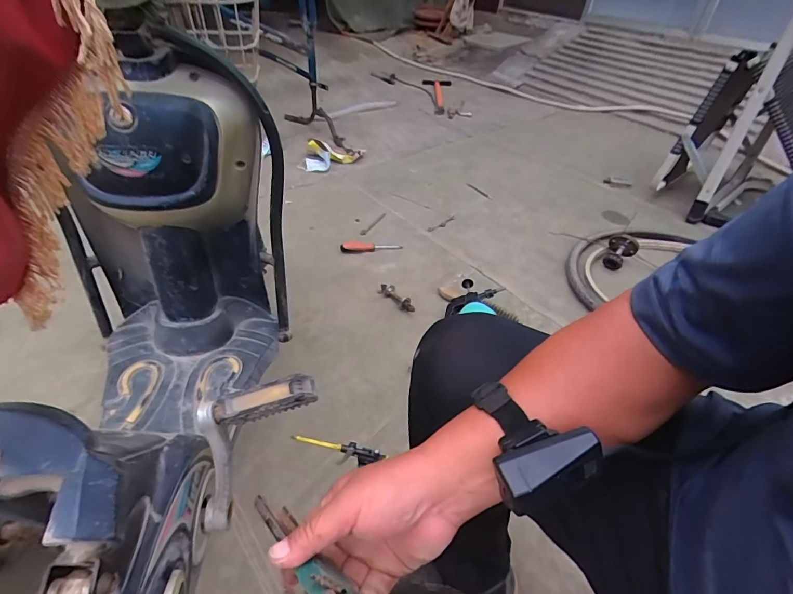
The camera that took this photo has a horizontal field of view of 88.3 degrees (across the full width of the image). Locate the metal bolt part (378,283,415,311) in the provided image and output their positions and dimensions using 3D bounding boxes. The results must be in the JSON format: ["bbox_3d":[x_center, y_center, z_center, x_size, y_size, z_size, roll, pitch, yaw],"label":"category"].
[{"bbox_3d":[-0.002,0.000,1.132,0.130,0.025,0.038,35,48,28],"label":"metal bolt part"}]

